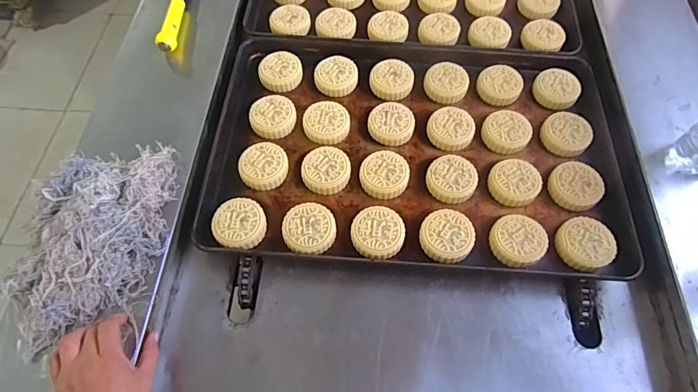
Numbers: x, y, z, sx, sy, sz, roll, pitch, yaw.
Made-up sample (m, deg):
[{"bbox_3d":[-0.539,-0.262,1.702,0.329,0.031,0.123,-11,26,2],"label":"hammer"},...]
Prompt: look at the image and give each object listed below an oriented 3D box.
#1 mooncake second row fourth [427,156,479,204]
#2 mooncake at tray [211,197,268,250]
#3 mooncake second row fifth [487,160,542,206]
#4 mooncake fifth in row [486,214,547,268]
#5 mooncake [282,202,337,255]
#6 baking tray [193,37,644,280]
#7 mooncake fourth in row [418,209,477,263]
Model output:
[{"bbox_3d":[0.151,-0.025,0.639,0.072,0.025,0.069,28,61,17],"label":"mooncake second row fourth"},{"bbox_3d":[-0.151,0.038,0.598,0.070,0.019,0.071,0,57,-1],"label":"mooncake at tray"},{"bbox_3d":[0.243,-0.021,0.636,0.071,0.024,0.068,0,57,-1],"label":"mooncake second row fifth"},{"bbox_3d":[0.231,0.058,0.592,0.068,0.022,0.072,0,57,-1],"label":"mooncake fifth in row"},{"bbox_3d":[-0.054,0.045,0.596,0.070,0.021,0.071,0,57,-1],"label":"mooncake"},{"bbox_3d":[0.101,-0.082,0.671,0.619,0.050,0.389,3,57,1],"label":"baking tray"},{"bbox_3d":[0.134,0.055,0.593,0.068,0.023,0.073,0,57,-1],"label":"mooncake fourth in row"}]

